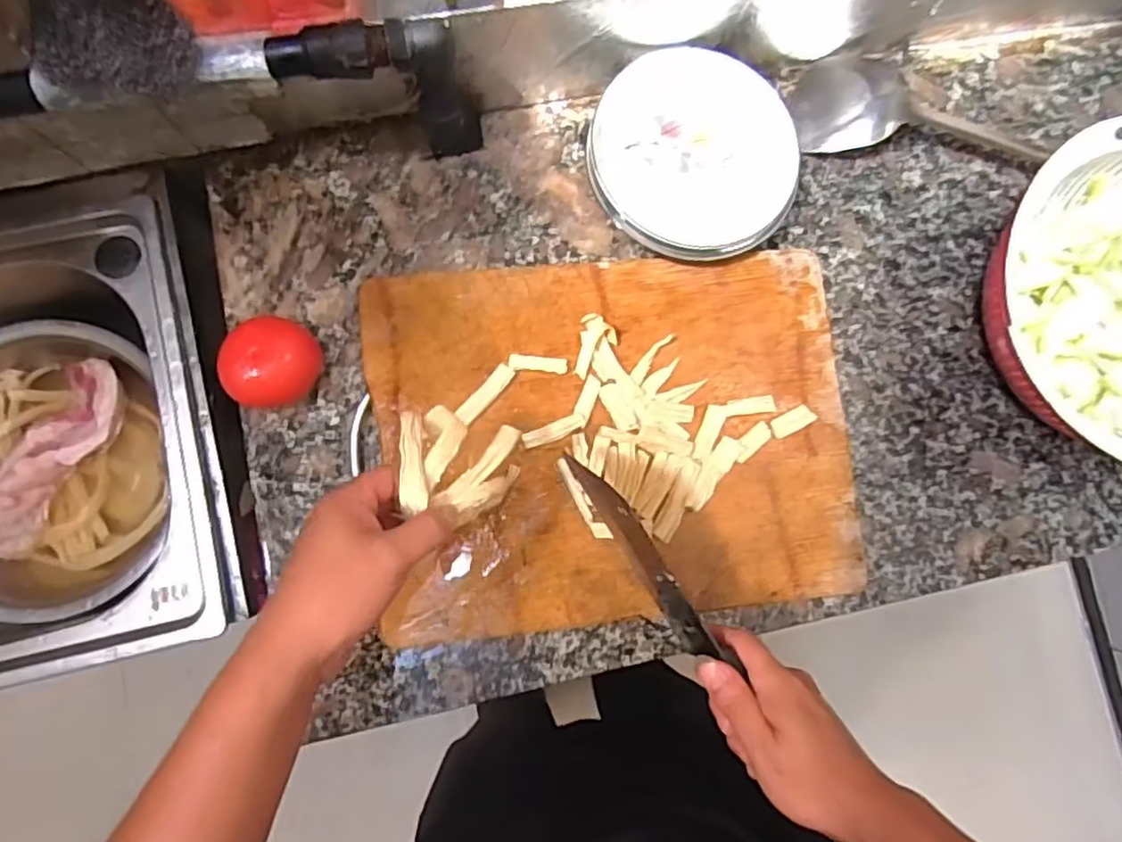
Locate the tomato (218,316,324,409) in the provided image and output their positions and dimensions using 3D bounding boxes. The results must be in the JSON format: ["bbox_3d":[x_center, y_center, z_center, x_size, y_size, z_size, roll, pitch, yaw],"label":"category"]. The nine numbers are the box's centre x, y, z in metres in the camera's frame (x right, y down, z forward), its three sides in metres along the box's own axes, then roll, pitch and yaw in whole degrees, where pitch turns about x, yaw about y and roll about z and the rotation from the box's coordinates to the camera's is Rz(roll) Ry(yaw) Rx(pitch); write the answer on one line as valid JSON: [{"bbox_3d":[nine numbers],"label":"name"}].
[{"bbox_3d":[-0.226,-0.045,0.511,0.061,0.054,0.071,26,82,-1],"label":"tomato"}]

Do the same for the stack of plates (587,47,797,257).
[{"bbox_3d":[0.108,-0.222,0.553,0.168,0.054,0.176,10,83,-3],"label":"stack of plates"}]

